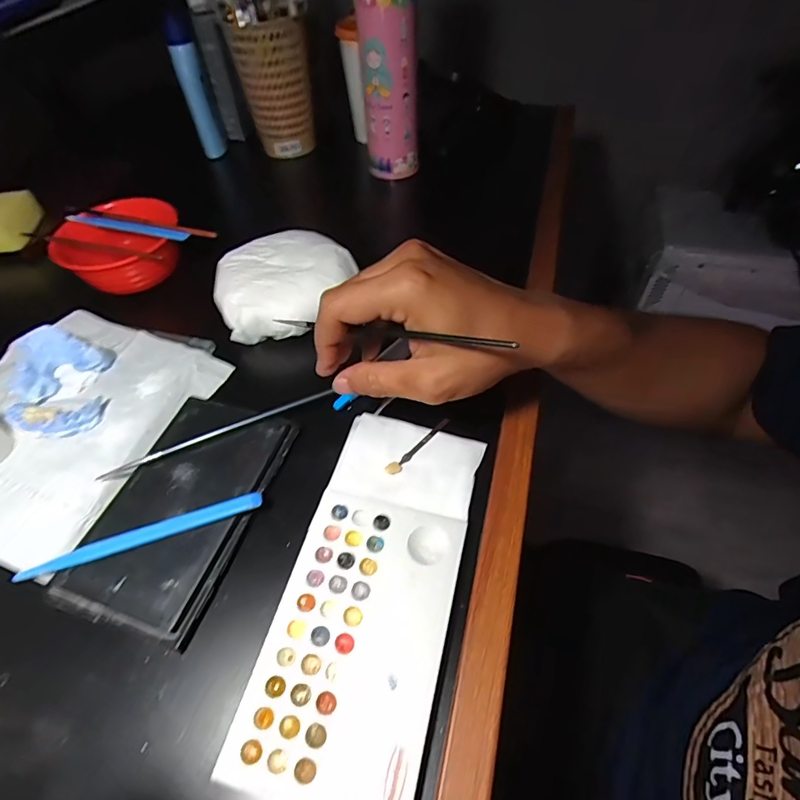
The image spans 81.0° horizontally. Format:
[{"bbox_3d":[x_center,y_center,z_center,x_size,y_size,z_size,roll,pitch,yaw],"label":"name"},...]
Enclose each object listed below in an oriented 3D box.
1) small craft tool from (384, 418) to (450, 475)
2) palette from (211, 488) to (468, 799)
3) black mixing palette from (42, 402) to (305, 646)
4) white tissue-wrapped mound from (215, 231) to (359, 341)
[{"bbox_3d":[0.014,0.033,0.329,0.060,0.007,0.008,-36,59,-23],"label":"small craft tool"},{"bbox_3d":[-0.023,0.125,0.253,0.093,0.011,0.149,11,53,10],"label":"palette"},{"bbox_3d":[-0.139,0.064,0.303,0.090,0.011,0.149,14,54,13],"label":"black mixing palette"},{"bbox_3d":[-0.100,-0.104,0.412,0.117,0.034,0.103,-20,54,-13],"label":"white tissue-wrapped mound"}]

